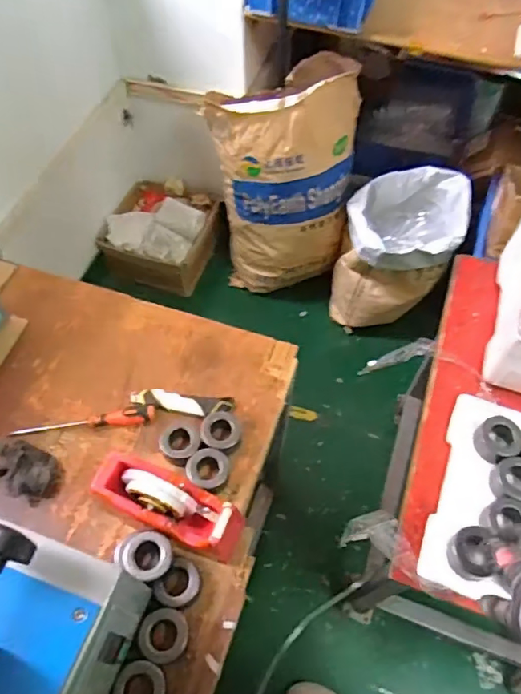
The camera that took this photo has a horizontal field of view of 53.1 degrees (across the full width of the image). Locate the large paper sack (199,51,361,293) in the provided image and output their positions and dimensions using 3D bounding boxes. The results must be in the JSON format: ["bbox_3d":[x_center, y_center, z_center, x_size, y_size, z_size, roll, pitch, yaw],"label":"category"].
[{"bbox_3d":[0.064,-0.485,1.546,0.403,0.590,0.309,4,57,0],"label":"large paper sack"}]

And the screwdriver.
[{"bbox_3d":[-0.278,0.113,0.821,0.219,0.029,0.035,-4,58,-5],"label":"screwdriver"}]

